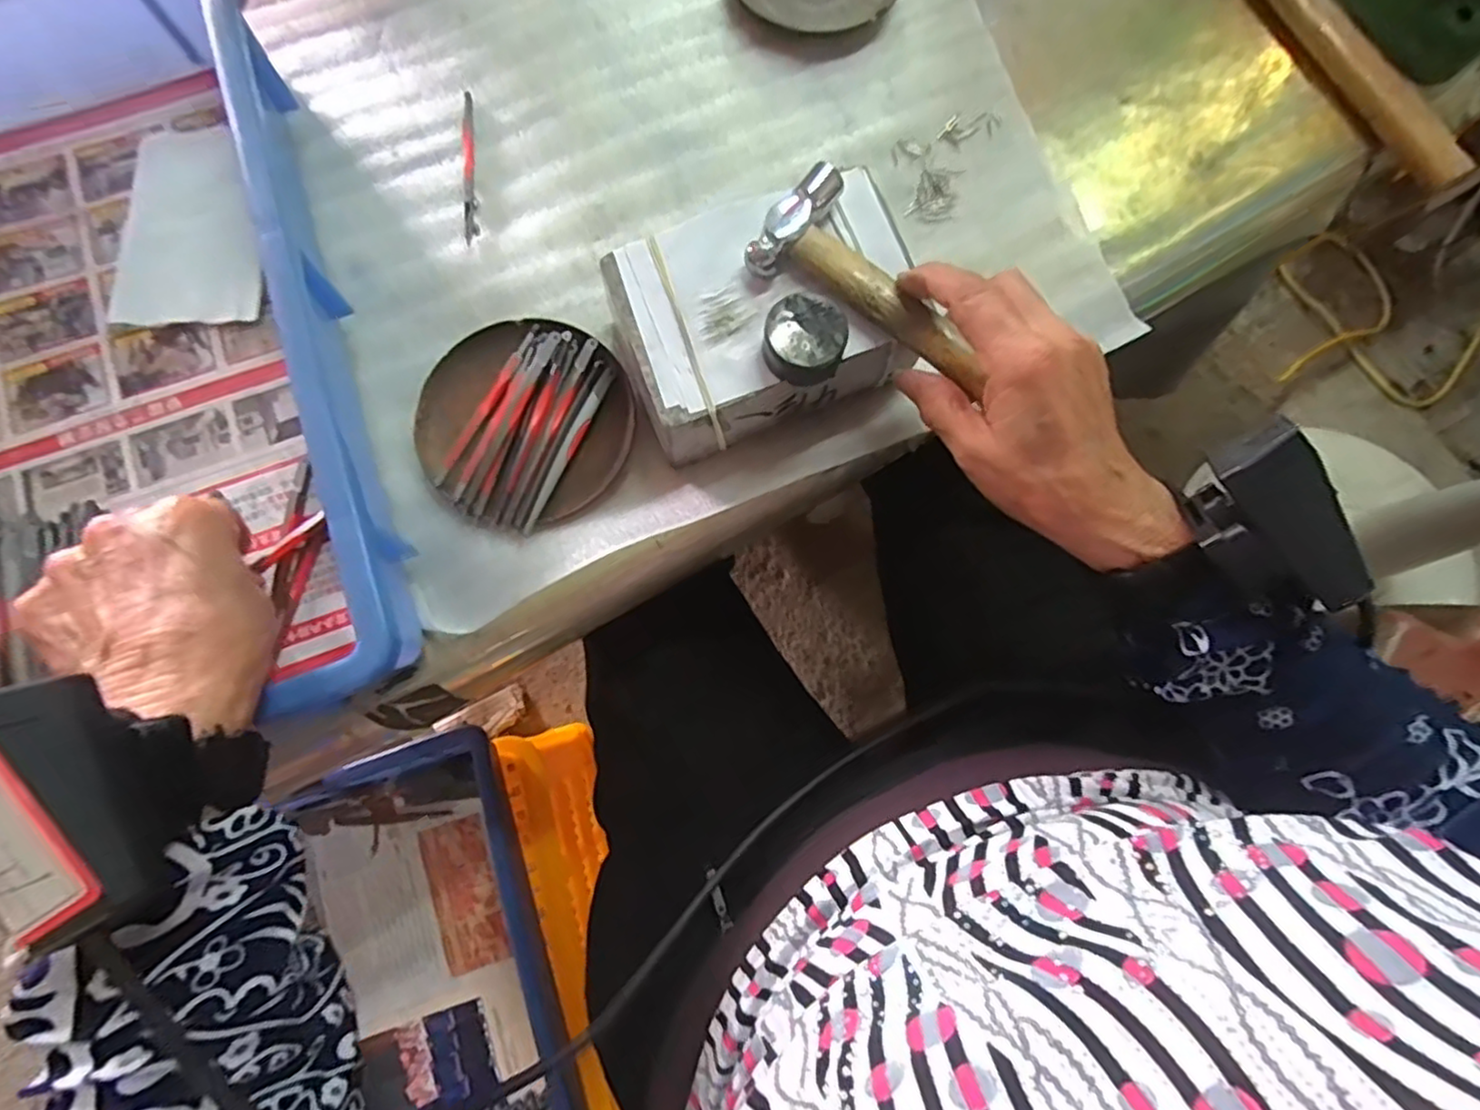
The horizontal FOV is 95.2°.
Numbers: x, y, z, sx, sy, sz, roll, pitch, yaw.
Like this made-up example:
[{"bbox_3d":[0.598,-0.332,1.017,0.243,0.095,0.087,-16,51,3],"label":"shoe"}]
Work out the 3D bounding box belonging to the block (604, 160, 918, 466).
[{"bbox_3d":[0.015,-0.119,0.354,0.143,0.063,0.106,-20,79,-5],"label":"block"}]

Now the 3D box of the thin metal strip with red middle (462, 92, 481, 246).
[{"bbox_3d":[-0.161,-0.230,0.401,0.008,0.005,0.102,-7,78,-2],"label":"thin metal strip with red middle"}]

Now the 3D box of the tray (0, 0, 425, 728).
[{"bbox_3d":[-0.340,-0.095,0.333,0.273,0.077,0.414,-20,79,-5],"label":"tray"}]

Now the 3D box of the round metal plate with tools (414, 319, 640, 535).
[{"bbox_3d":[-0.116,-0.072,0.362,0.111,0.021,0.110,0,77,-1],"label":"round metal plate with tools"}]

